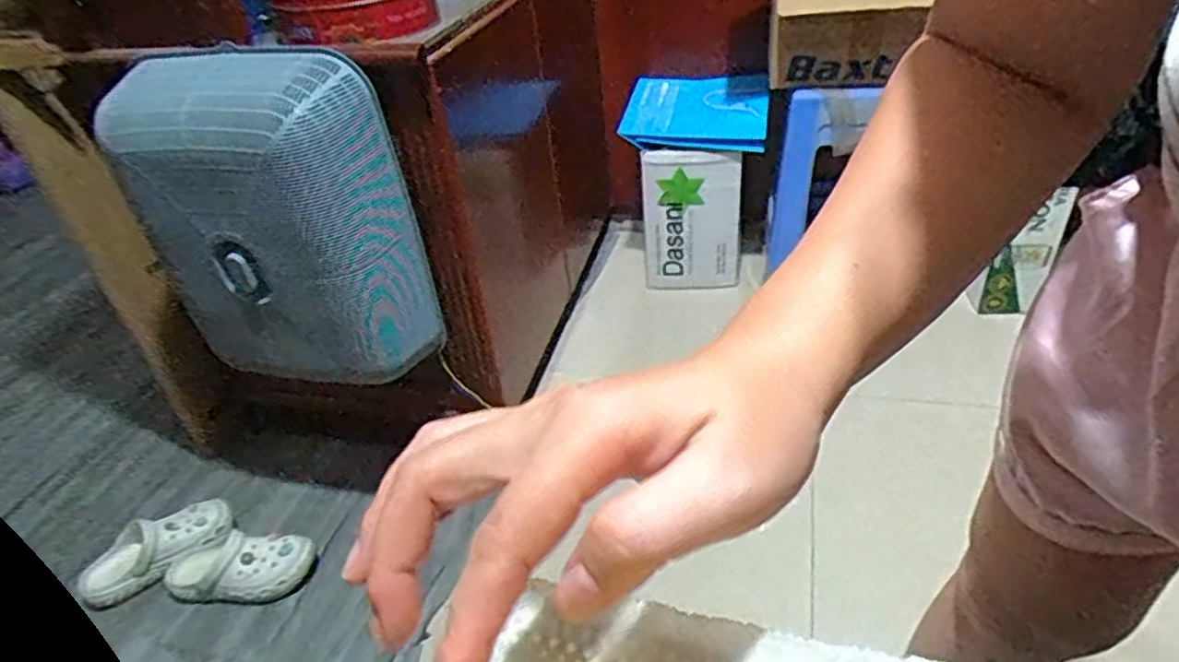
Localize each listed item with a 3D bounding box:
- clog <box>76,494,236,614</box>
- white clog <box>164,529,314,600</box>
[{"bbox_3d":[-0.776,0.393,1.274,0.258,0.076,0.124,-26,39,-27],"label":"clog"},{"bbox_3d":[-0.615,0.402,1.237,0.237,0.072,0.116,0,35,8],"label":"white clog"}]

